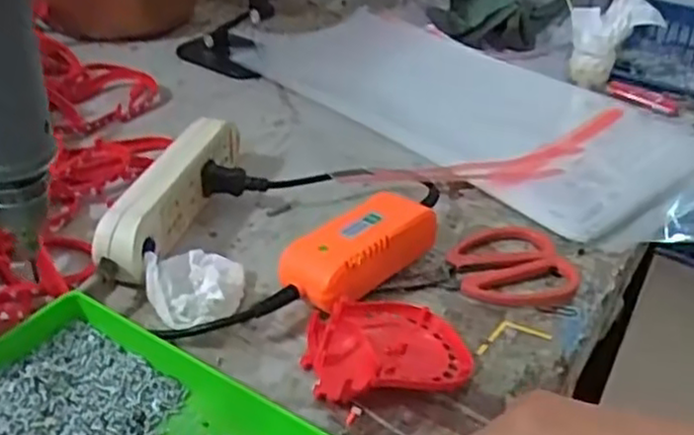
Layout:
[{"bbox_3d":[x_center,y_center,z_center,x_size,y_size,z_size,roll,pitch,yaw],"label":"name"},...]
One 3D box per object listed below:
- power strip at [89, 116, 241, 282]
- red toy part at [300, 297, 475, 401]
[{"bbox_3d":[-0.130,-0.018,0.541,0.031,0.058,0.177,11,36,10],"label":"power strip"},{"bbox_3d":[0.026,0.079,0.448,0.099,0.027,0.080,-8,36,-16],"label":"red toy part"}]

